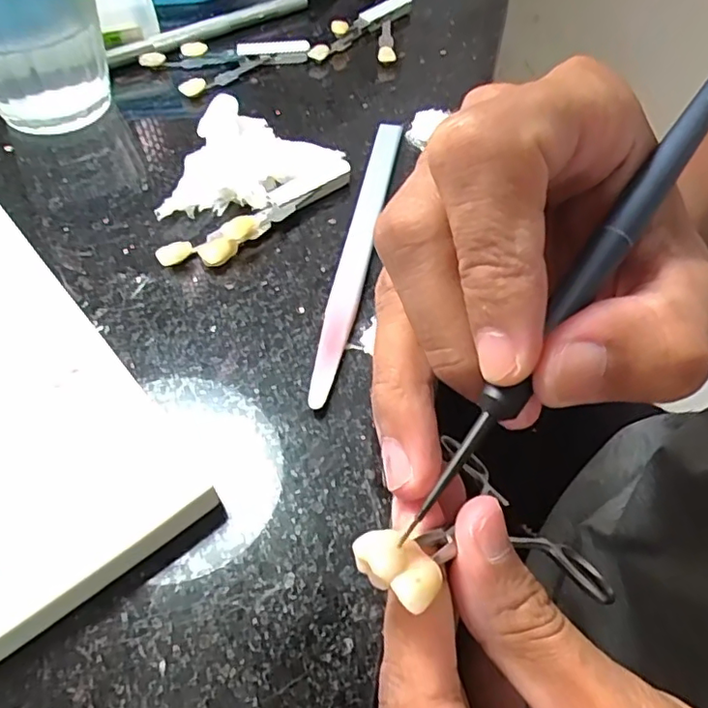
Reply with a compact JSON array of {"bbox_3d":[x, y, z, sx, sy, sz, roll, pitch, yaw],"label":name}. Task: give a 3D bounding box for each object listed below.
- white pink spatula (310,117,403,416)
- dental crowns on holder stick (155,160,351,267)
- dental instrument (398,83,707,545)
[{"bbox_3d":[0.002,-0.039,0.199,0.009,0.005,0.133,8,52,6],"label":"white pink spatula"},{"bbox_3d":[-0.031,-0.048,0.204,0.077,0.007,0.015,-34,59,-24],"label":"dental crowns on holder stick"},{"bbox_3d":[0.057,-0.026,0.123,0.007,0.006,0.153,34,80,21],"label":"dental instrument"}]

